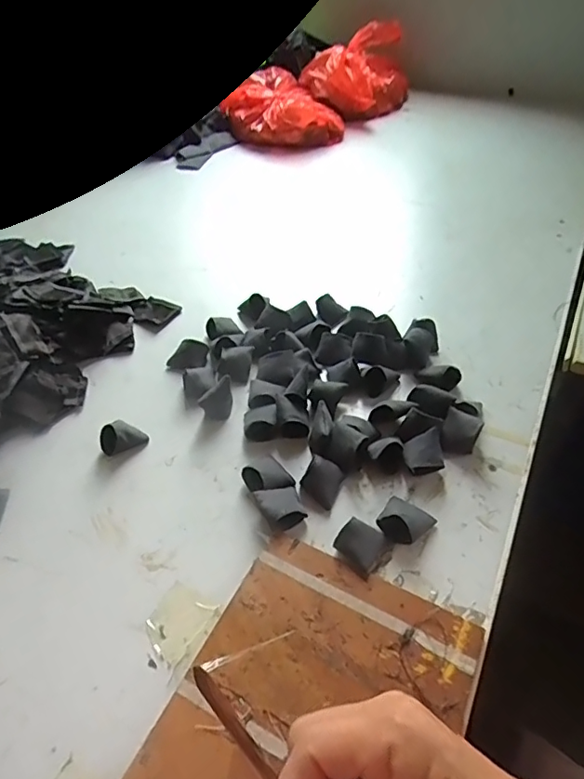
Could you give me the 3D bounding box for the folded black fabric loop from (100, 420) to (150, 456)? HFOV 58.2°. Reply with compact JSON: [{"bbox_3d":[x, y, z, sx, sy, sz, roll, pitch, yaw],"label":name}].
[{"bbox_3d":[-0.169,0.045,0.519,0.042,0.026,0.026,-28,51,-20],"label":"folded black fabric loop"}]

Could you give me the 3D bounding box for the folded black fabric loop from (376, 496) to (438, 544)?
[{"bbox_3d":[0.097,0.109,0.442,0.041,0.026,0.039,23,52,24],"label":"folded black fabric loop"}]

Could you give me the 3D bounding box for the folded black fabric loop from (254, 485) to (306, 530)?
[{"bbox_3d":[-0.008,0.102,0.456,0.035,0.021,0.041,-24,50,-17],"label":"folded black fabric loop"}]

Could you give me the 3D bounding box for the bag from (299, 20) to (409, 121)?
[{"bbox_3d":[0.133,-0.663,1.101,0.223,0.121,0.175,3,47,7],"label":"bag"}]

